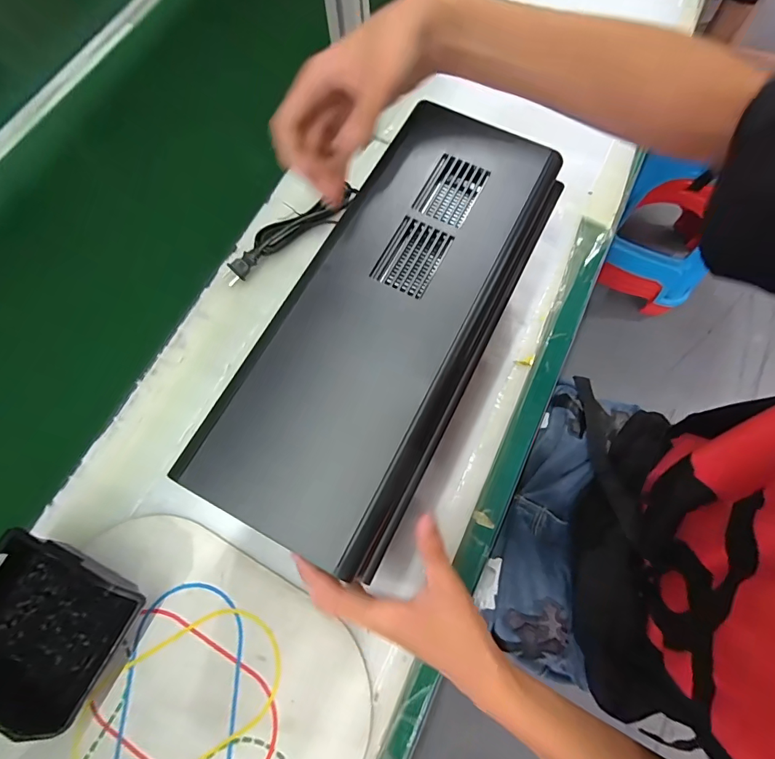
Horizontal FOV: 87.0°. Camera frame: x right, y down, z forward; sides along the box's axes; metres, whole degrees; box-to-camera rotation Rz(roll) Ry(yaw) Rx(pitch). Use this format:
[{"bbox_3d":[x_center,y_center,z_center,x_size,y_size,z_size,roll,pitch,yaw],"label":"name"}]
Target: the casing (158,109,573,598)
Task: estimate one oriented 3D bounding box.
[{"bbox_3d":[0.006,-0.049,0.314,0.140,0.067,0.342,26,72,10],"label":"casing"}]

